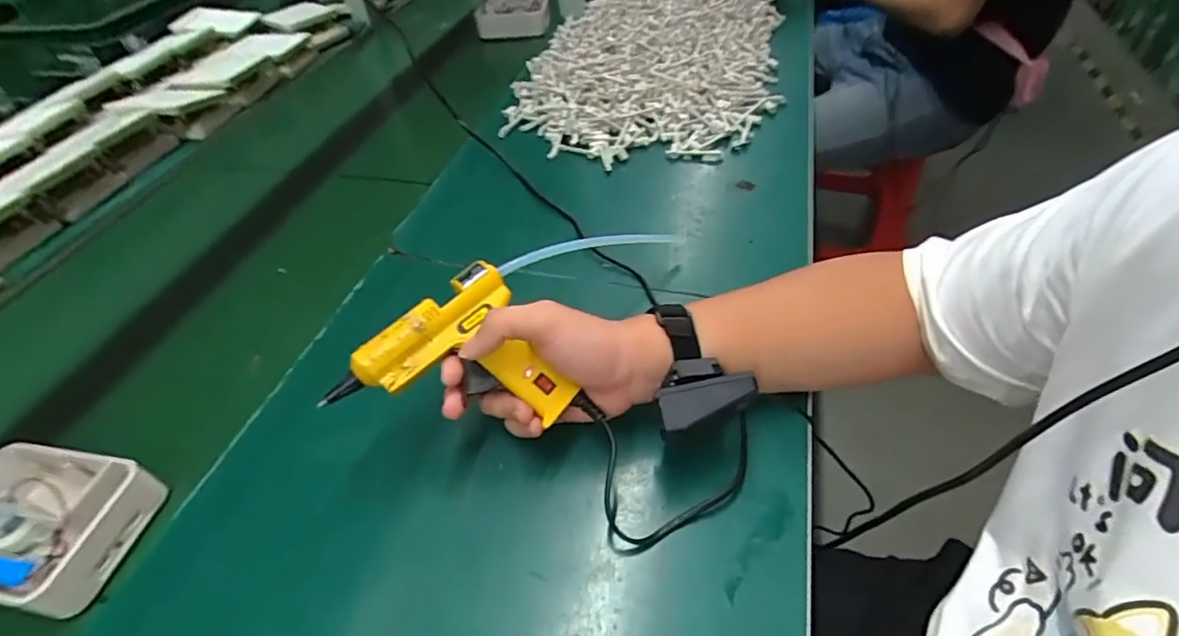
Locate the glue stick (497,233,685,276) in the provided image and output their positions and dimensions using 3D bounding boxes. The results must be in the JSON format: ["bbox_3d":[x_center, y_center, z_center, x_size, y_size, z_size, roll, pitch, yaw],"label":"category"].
[{"bbox_3d":[0.020,-0.066,0.484,0.242,0.024,0.018,-15,42,-42],"label":"glue stick"}]

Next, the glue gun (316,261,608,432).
[{"bbox_3d":[-0.087,0.016,0.391,0.155,0.032,0.108,13,75,-8],"label":"glue gun"}]

